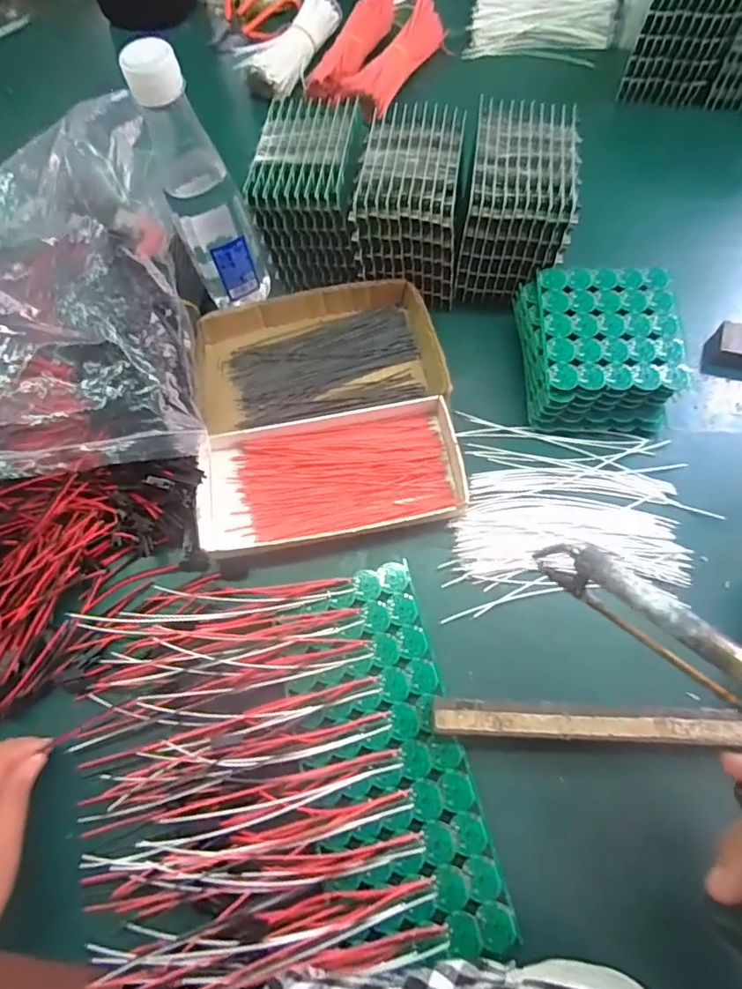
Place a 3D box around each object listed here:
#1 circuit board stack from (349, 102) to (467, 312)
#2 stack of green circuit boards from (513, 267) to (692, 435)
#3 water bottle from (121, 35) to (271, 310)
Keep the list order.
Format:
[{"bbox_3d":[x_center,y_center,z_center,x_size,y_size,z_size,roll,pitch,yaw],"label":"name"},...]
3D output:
[{"bbox_3d":[0.031,-0.227,0.430,0.080,0.095,0.093,6,67,0],"label":"circuit board stack"},{"bbox_3d":[0.164,-0.107,0.407,0.104,0.056,0.116,2,68,-1],"label":"stack of green circuit boards"},{"bbox_3d":[-0.118,-0.217,0.392,0.058,0.175,0.055,-22,70,-11],"label":"water bottle"}]

